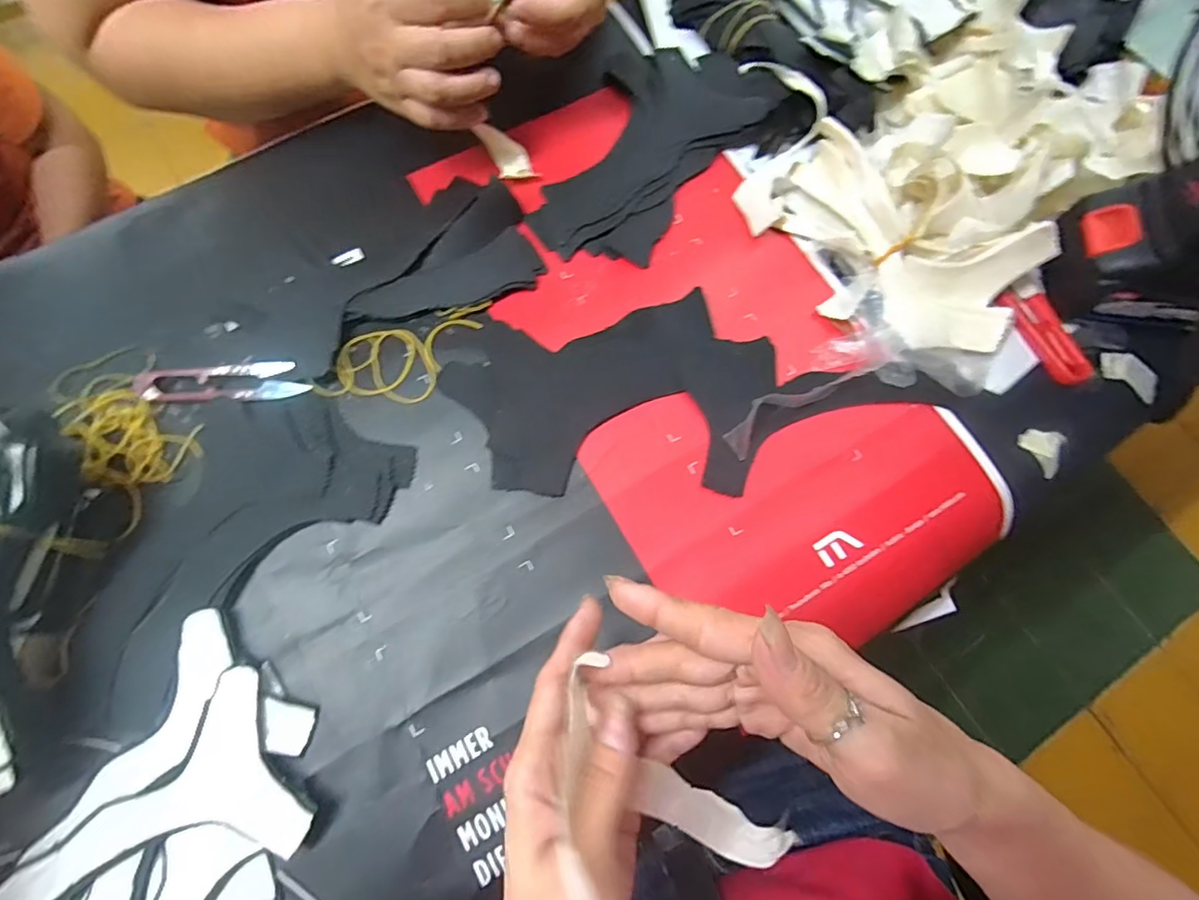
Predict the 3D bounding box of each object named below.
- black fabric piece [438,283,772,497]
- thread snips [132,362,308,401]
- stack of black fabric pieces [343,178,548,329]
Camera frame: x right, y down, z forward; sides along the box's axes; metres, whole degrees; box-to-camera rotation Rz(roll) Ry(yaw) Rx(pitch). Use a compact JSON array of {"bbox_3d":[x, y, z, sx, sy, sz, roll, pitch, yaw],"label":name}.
[{"bbox_3d":[0.007,-0.038,0.358,0.219,0.014,0.127,0,73,-1],"label":"black fabric piece"},{"bbox_3d":[-0.243,-0.044,0.350,0.104,0.007,0.025,-1,73,-1],"label":"thread snips"},{"bbox_3d":[-0.111,-0.130,0.374,0.135,0.020,0.067,-22,74,-7],"label":"stack of black fabric pieces"}]

